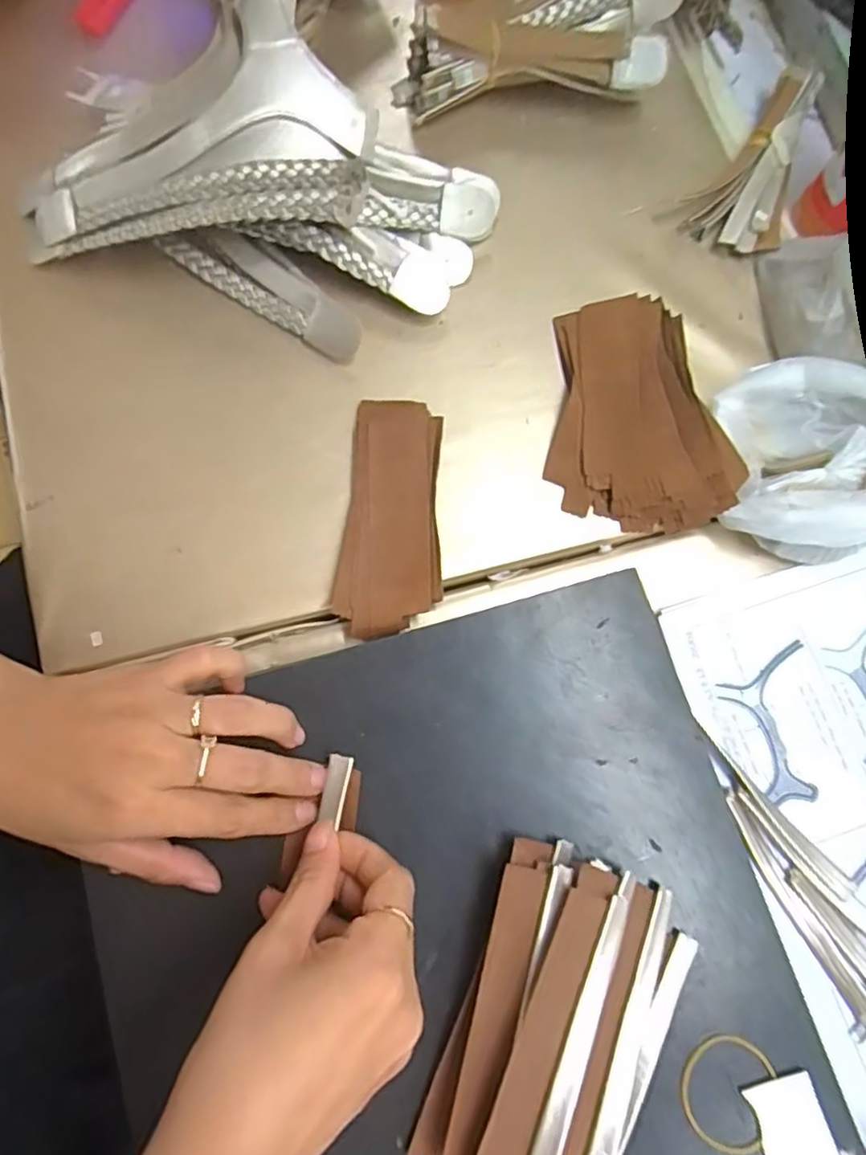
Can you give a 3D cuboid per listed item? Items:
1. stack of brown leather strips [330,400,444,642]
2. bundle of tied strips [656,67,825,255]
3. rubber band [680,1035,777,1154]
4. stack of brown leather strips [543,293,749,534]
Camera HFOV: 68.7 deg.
[{"bbox_3d":[-0.022,-0.034,0.350,0.053,0.019,0.133,4,78,-1],"label":"stack of brown leather strips"},{"bbox_3d":[0.211,-0.257,0.401,0.066,0.028,0.120,42,80,7],"label":"bundle of tied strips"},{"bbox_3d":[0.131,0.231,0.285,0.039,0.004,0.044,24,70,2],"label":"rubber band"},{"bbox_3d":[0.120,-0.096,0.360,0.098,0.034,0.129,7,78,0],"label":"stack of brown leather strips"}]

